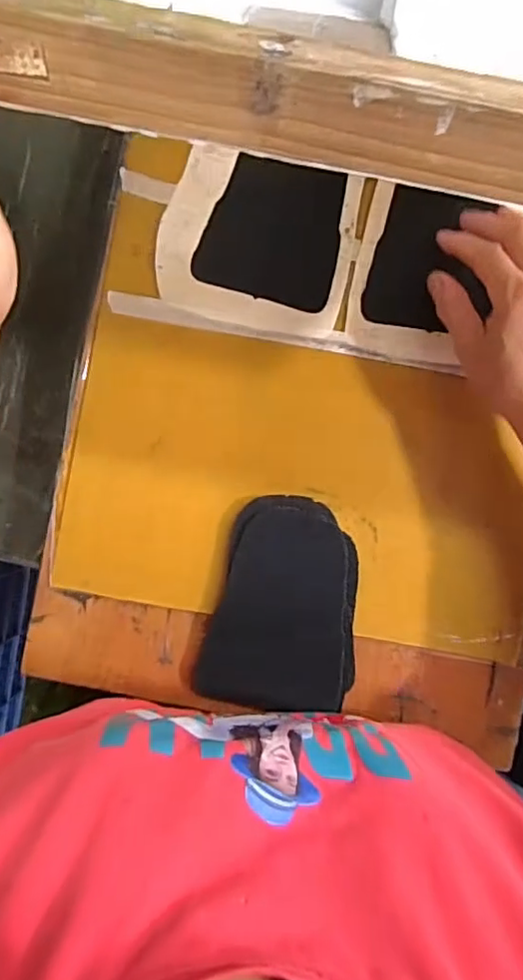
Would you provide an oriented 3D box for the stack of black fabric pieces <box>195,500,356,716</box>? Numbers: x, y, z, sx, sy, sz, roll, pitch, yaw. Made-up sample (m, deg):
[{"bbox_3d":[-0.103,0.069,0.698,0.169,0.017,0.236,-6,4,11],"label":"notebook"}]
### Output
[{"bbox_3d":[0.018,0.081,0.411,0.102,0.019,0.145,10,90,0],"label":"stack of black fabric pieces"}]

